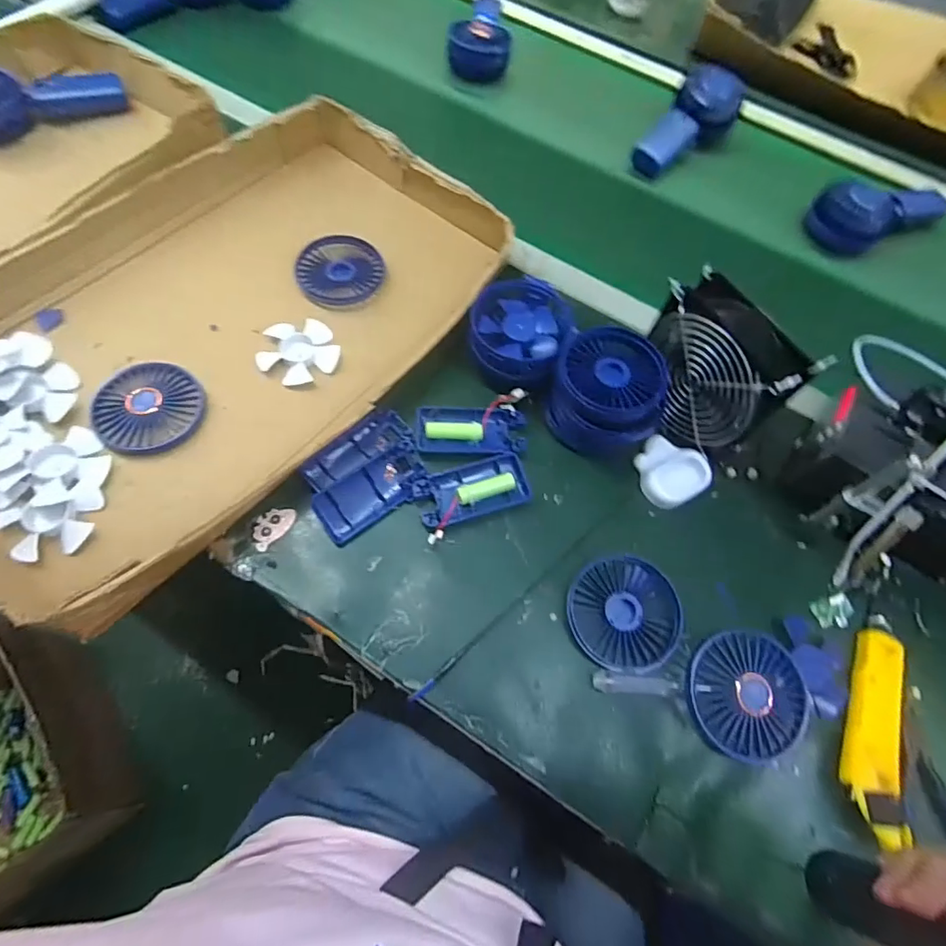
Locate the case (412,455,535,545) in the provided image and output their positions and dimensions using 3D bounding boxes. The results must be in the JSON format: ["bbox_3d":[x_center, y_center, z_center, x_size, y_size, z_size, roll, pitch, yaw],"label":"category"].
[{"bbox_3d":[0.001,0.017,0.435,0.093,0.011,0.048,-18,68,-14],"label":"case"}]

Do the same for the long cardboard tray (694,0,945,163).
[{"bbox_3d":[0.569,-0.578,0.736,0.519,0.069,0.280,42,67,14],"label":"long cardboard tray"}]

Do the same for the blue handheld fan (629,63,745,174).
[{"bbox_3d":[0.278,-0.444,0.661,0.079,0.046,0.173,32,69,12],"label":"blue handheld fan"}]

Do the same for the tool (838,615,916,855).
[{"bbox_3d":[0.294,0.178,0.379,0.040,0.020,0.155,23,64,5],"label":"tool"}]

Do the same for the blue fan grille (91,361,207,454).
[{"bbox_3d":[-0.274,-0.057,0.442,0.084,0.018,0.081,2,64,-5],"label":"blue fan grille"}]

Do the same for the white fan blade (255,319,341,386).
[{"bbox_3d":[-0.161,-0.113,0.480,0.069,0.012,0.070,2,64,-5],"label":"white fan blade"}]

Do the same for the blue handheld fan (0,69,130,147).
[{"bbox_3d":[-0.487,-0.418,0.581,0.179,0.052,0.062,-14,68,-10],"label":"blue handheld fan"}]

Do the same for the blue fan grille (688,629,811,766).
[{"bbox_3d":[0.199,0.160,0.376,0.087,0.027,0.083,2,64,-5],"label":"blue fan grille"}]

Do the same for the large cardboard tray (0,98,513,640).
[{"bbox_3d":[-0.224,-0.140,0.466,0.319,0.053,0.521,40,67,13],"label":"large cardboard tray"}]

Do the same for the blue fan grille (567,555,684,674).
[{"bbox_3d":[0.118,0.107,0.404,0.086,0.009,0.085,2,64,-5],"label":"blue fan grille"}]

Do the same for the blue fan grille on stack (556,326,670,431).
[{"bbox_3d":[0.118,-0.080,0.438,0.092,0.025,0.084,2,64,-5],"label":"blue fan grille on stack"}]

